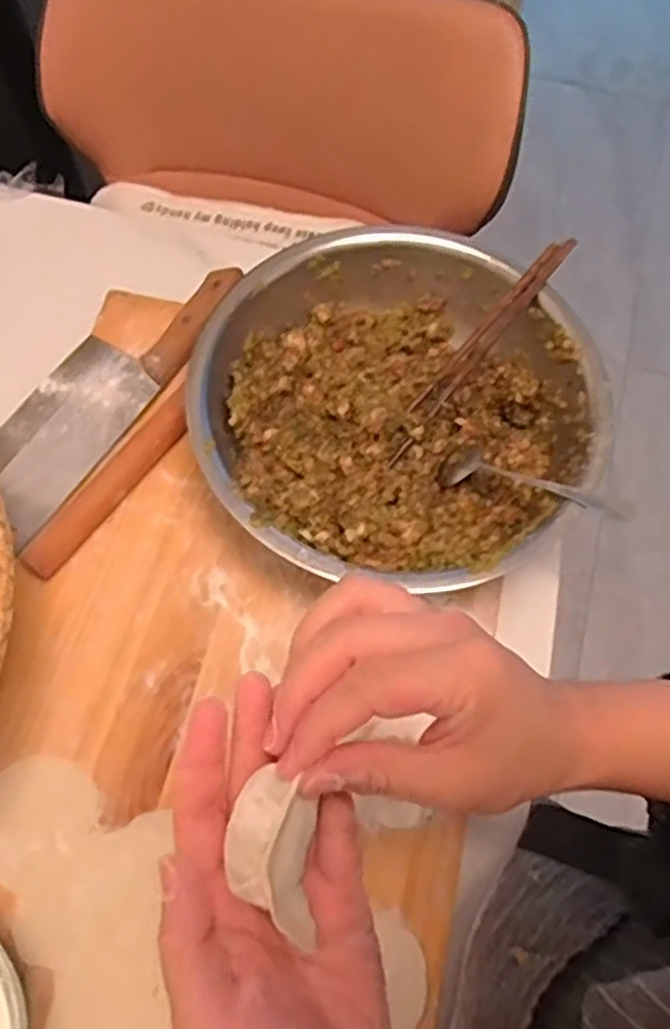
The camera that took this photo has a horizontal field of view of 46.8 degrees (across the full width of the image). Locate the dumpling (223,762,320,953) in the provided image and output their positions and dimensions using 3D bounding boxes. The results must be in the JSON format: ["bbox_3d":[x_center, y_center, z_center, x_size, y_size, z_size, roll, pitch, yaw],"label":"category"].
[{"bbox_3d":[-0.023,0.121,0.279,0.030,0.025,0.052,4,67,0],"label":"dumpling"}]

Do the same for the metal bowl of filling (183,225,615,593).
[{"bbox_3d":[0.043,-0.078,0.584,0.288,0.072,0.285,1,67,-1],"label":"metal bowl of filling"}]

